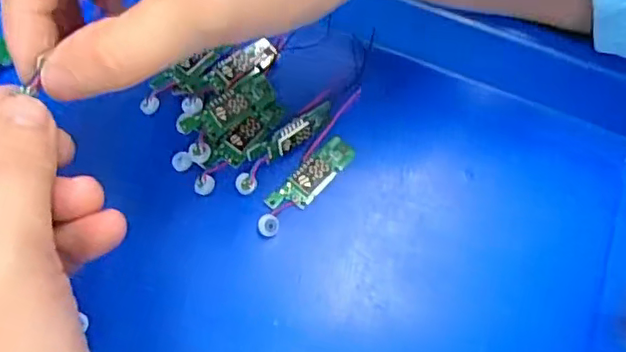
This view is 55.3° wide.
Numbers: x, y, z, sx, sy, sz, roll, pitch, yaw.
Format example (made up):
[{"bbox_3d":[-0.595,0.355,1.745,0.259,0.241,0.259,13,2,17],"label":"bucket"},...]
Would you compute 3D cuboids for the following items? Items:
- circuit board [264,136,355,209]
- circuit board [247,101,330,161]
[{"bbox_3d":[0.001,0.000,0.240,0.013,0.006,0.042,39,69,15],"label":"circuit board"},{"bbox_3d":[-0.008,-0.016,0.238,0.038,0.012,0.008,-39,72,-18],"label":"circuit board"}]

